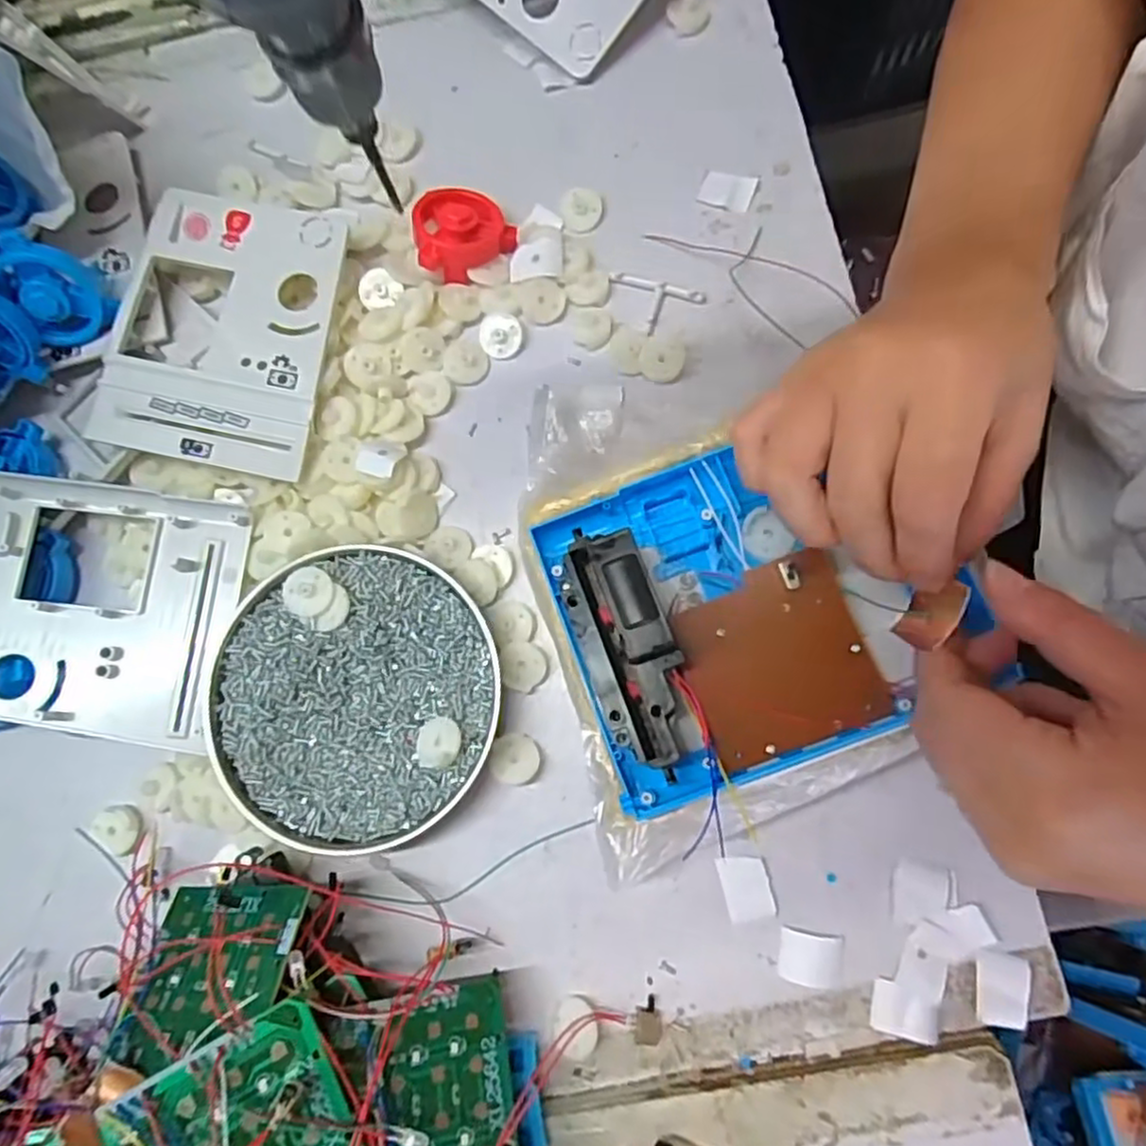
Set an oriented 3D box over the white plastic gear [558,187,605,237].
[{"bbox_3d":[0.004,-0.196,0.378,0.023,0.004,0.024,0,79,4],"label":"white plastic gear"}]

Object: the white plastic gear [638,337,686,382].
[{"bbox_3d":[0.046,-0.110,0.361,0.022,0.004,0.024,2,79,5],"label":"white plastic gear"}]

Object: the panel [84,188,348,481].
[{"bbox_3d":[-0.178,-0.125,0.361,0.111,0.018,0.141,9,80,6],"label":"panel"}]

